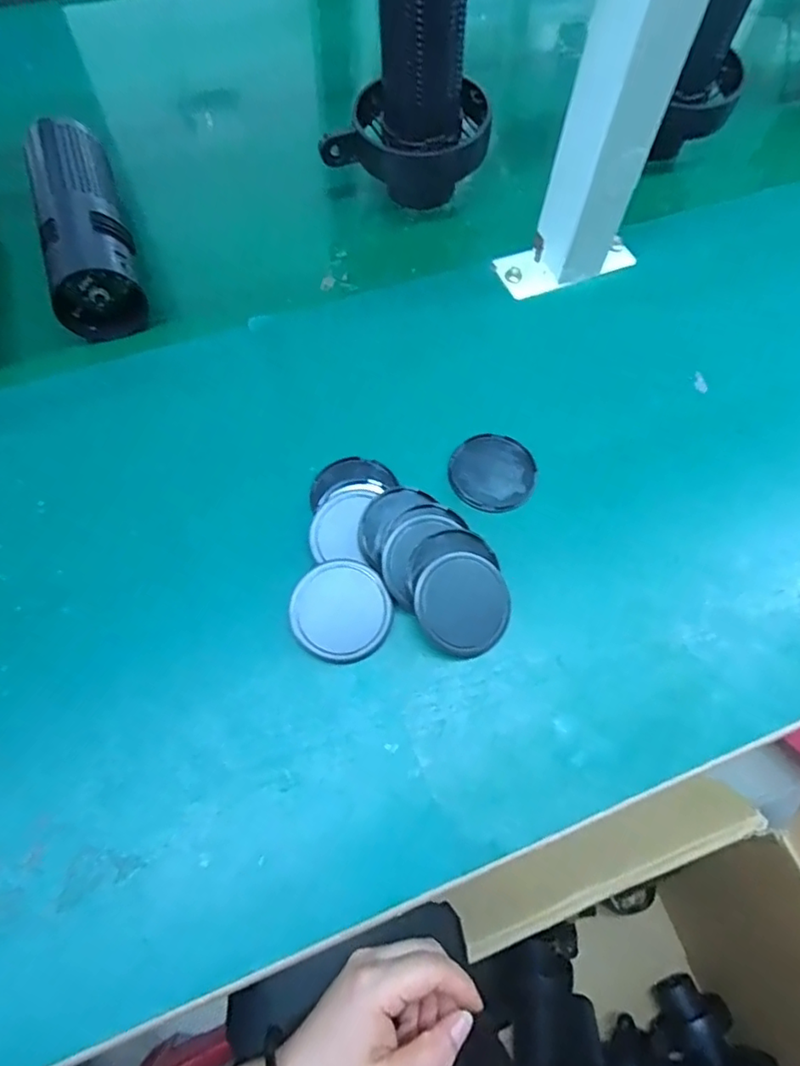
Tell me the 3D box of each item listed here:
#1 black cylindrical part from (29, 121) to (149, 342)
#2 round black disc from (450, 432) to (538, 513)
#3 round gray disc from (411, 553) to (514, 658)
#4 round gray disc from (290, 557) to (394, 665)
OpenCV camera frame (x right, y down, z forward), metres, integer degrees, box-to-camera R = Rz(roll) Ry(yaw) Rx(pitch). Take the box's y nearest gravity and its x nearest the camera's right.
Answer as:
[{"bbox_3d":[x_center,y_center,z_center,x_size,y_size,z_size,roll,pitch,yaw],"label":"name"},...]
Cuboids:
[{"bbox_3d":[-0.214,-0.212,0.399,0.051,0.054,0.166,-16,66,-9],"label":"black cylindrical part"},{"bbox_3d":[0.053,-0.035,0.340,0.048,0.006,0.050,1,65,-1],"label":"round black disc"},{"bbox_3d":[0.032,0.036,0.296,0.050,0.004,0.049,1,85,-15],"label":"round gray disc"},{"bbox_3d":[-0.030,0.039,0.296,0.050,0.005,0.050,2,77,-8],"label":"round gray disc"}]

